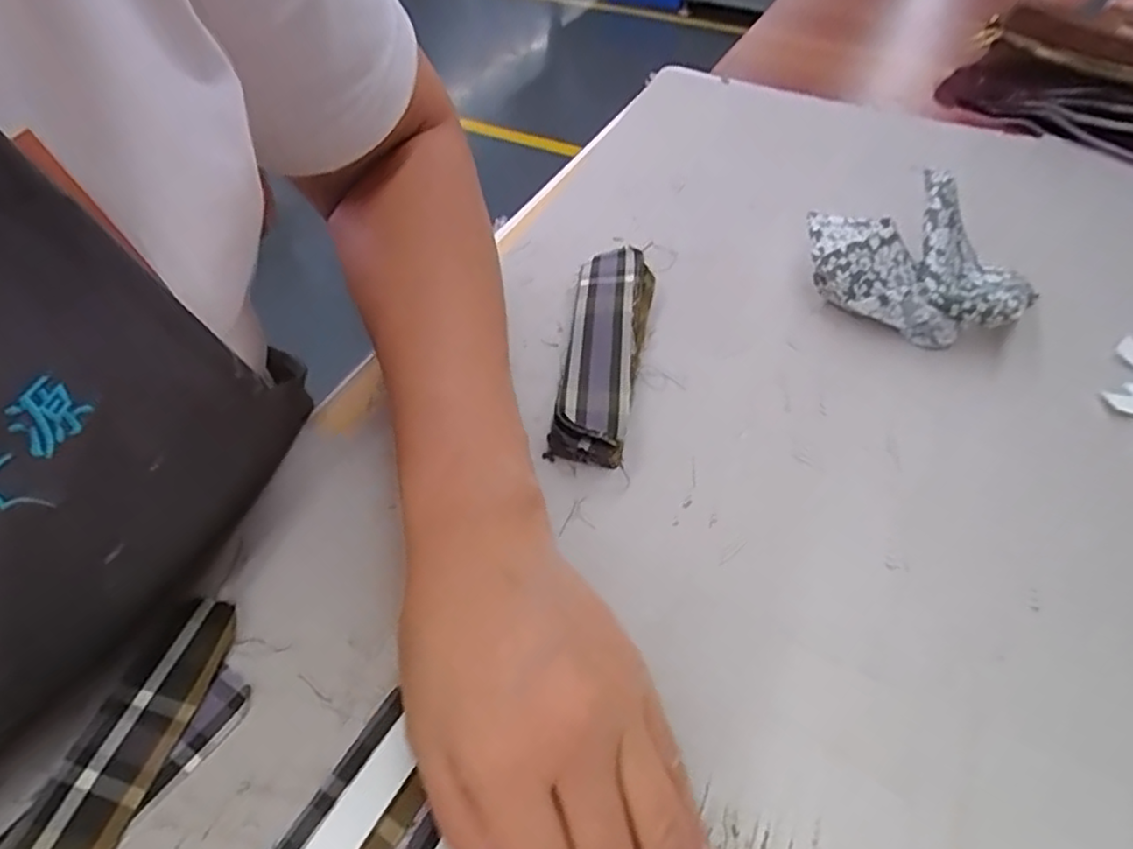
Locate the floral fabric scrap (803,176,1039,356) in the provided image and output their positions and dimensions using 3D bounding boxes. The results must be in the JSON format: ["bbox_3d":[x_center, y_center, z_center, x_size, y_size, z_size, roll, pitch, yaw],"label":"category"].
[{"bbox_3d":[0.208,-0.097,0.412,0.127,0.056,0.090,22,51,16],"label":"floral fabric scrap"}]

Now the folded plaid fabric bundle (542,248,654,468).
[{"bbox_3d":[0.021,-0.041,0.369,0.041,0.026,0.144,8,48,4],"label":"folded plaid fabric bundle"}]

